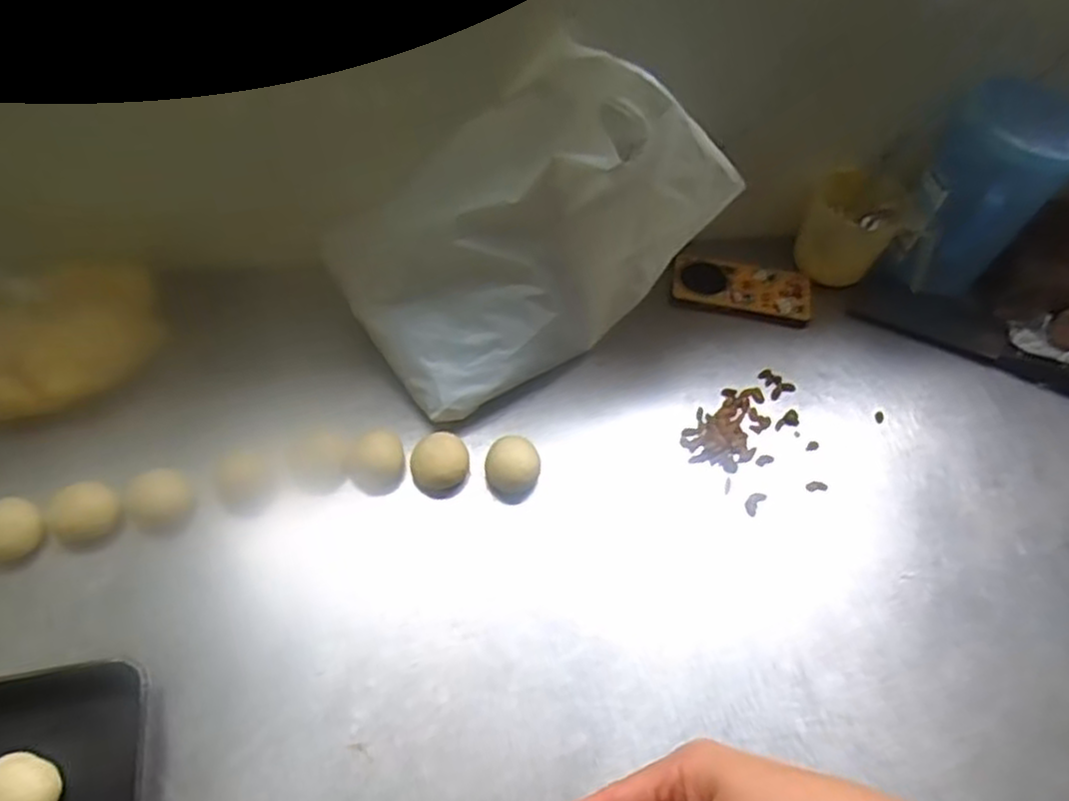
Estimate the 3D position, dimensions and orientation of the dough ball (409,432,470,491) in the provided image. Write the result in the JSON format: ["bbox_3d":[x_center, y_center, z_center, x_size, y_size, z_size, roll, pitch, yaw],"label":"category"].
[{"bbox_3d":[-0.093,0.058,0.728,0.052,0.038,0.047,-35,65,-24],"label":"dough ball"}]

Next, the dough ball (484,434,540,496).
[{"bbox_3d":[-0.022,0.065,0.724,0.051,0.038,0.048,2,55,-3],"label":"dough ball"}]

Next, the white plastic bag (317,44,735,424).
[{"bbox_3d":[-0.010,-0.158,0.717,0.313,0.291,0.158,-23,60,-17],"label":"white plastic bag"}]

